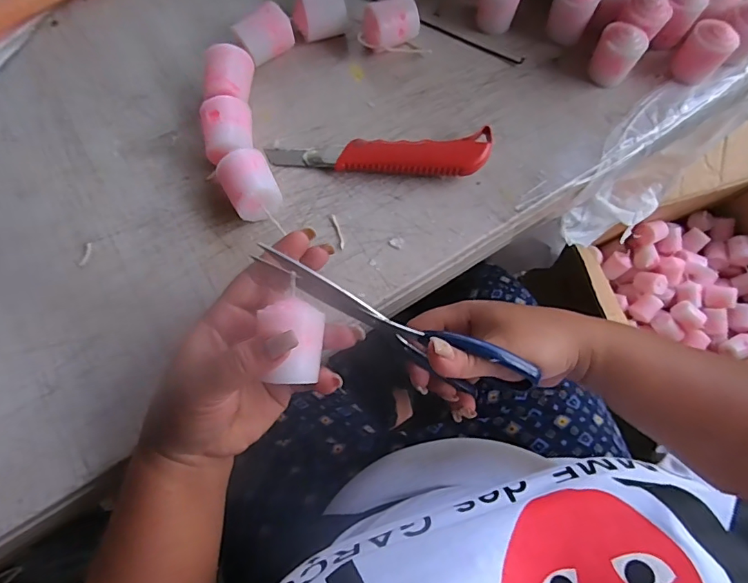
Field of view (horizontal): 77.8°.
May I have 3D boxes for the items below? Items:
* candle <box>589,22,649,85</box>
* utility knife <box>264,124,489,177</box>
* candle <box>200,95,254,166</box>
[{"bbox_3d":[0.209,-0.204,0.400,0.035,0.044,0.033,0,69,-1],"label":"candle"},{"bbox_3d":[0.005,-0.107,0.367,0.174,0.024,0.034,-1,69,-2],"label":"utility knife"},{"bbox_3d":[-0.112,-0.122,0.360,0.034,0.038,0.051,-8,69,-4],"label":"candle"}]

